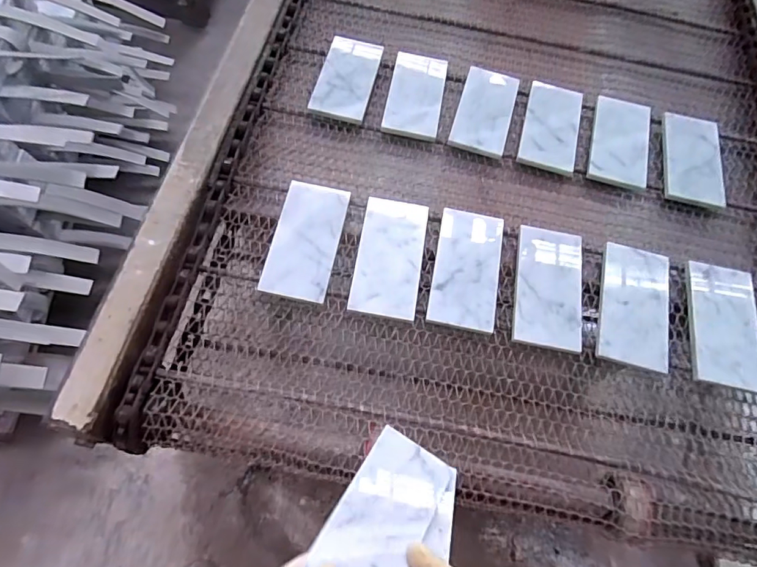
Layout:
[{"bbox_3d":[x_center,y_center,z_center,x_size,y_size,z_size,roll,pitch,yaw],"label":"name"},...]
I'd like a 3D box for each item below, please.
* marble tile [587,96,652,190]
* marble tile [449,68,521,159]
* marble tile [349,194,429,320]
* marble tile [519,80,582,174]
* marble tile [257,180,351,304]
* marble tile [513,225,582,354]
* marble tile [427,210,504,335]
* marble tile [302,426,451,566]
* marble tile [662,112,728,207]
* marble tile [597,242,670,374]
[{"bbox_3d":[0.356,-0.209,0.697,0.086,0.011,0.163,16,65,6],"label":"marble tile"},{"bbox_3d":[0.156,-0.251,0.692,0.077,0.011,0.152,18,64,2],"label":"marble tile"},{"bbox_3d":[0.014,-0.035,0.576,0.078,0.007,0.159,9,65,2],"label":"marble tile"},{"bbox_3d":[0.255,-0.234,0.703,0.080,0.017,0.156,16,63,4],"label":"marble tile"},{"bbox_3d":[-0.087,-0.053,0.579,0.078,0.005,0.154,11,68,-1],"label":"marble tile"},{"bbox_3d":[0.206,0.003,0.576,0.078,0.009,0.153,11,64,2],"label":"marble tile"},{"bbox_3d":[0.108,-0.019,0.578,0.078,0.007,0.154,11,65,1],"label":"marble tile"},{"bbox_3d":[0.004,0.204,0.417,0.076,0.008,0.151,32,49,8],"label":"marble tile"},{"bbox_3d":[0.459,-0.182,0.696,0.085,0.010,0.153,14,69,-2],"label":"marble tile"},{"bbox_3d":[0.309,0.025,0.572,0.082,0.010,0.162,19,62,4],"label":"marble tile"}]

